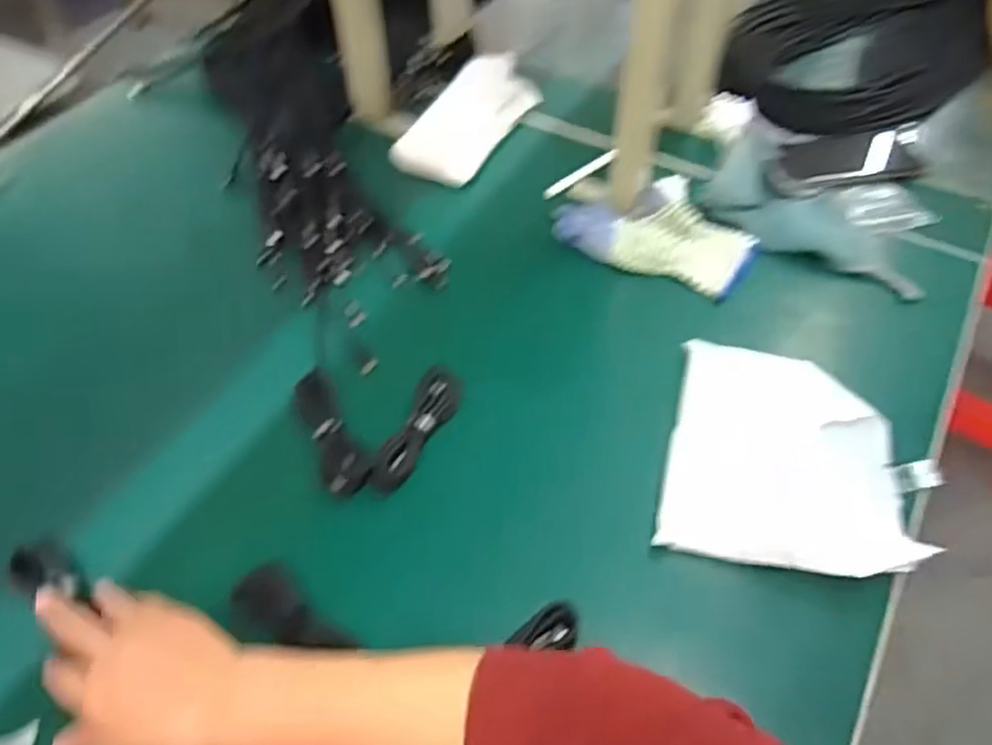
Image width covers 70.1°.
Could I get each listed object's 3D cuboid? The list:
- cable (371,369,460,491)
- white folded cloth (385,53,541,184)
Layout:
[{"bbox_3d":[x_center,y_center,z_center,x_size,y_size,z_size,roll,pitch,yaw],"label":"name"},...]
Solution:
[{"bbox_3d":[-0.059,0.039,0.558,0.031,0.024,0.121,18,54,16],"label":"cable"},{"bbox_3d":[-0.032,-0.285,0.780,0.086,0.056,0.175,23,56,19],"label":"white folded cloth"}]

